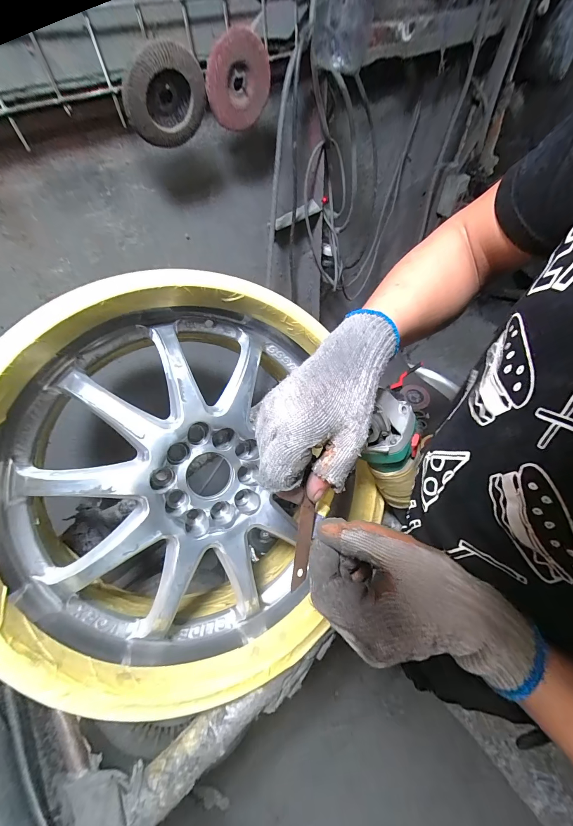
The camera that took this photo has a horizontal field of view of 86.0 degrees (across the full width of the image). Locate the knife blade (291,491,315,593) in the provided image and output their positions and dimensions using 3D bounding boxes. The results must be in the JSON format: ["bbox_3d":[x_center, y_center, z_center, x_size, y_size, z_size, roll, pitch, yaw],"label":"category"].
[{"bbox_3d":[0.014,0.106,0.251,0.011,0.006,0.071,7,83,7],"label":"knife blade"}]

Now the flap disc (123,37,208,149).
[{"bbox_3d":[-0.145,-0.379,0.374,0.098,0.093,0.022,-33,87,4],"label":"flap disc"}]

